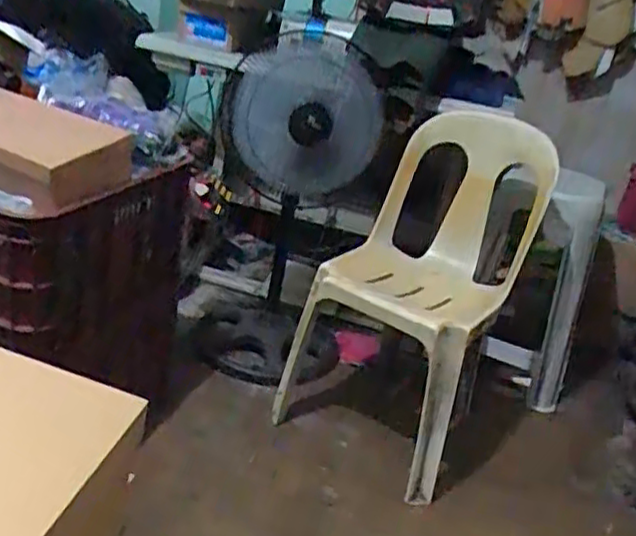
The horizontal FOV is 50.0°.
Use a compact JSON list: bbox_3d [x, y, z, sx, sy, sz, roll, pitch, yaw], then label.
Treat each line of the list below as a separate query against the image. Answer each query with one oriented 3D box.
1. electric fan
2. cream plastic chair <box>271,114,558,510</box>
[{"bbox_3d":[-0.093,-0.103,1.804,0.410,0.937,0.310,8,25,-4],"label":"electric fan"},{"bbox_3d":[0.237,0.031,1.677,0.465,0.761,0.605,22,27,23],"label":"cream plastic chair"}]

